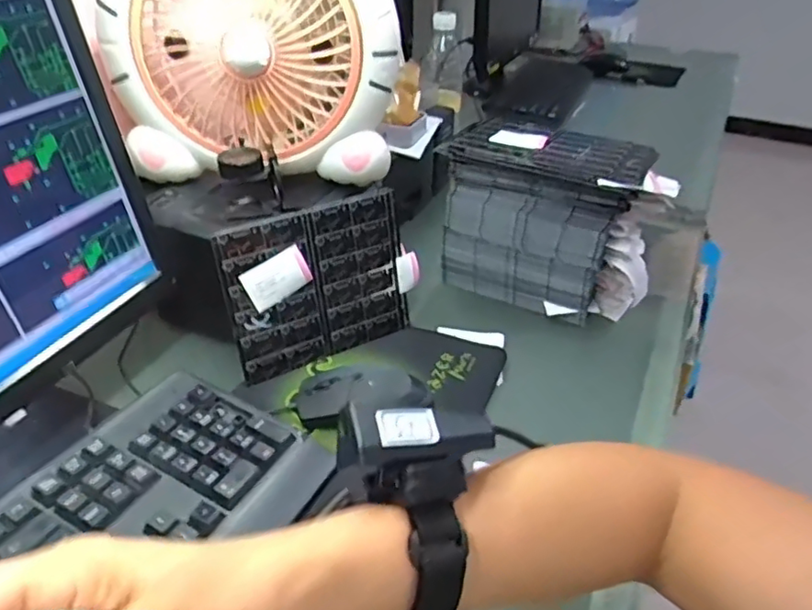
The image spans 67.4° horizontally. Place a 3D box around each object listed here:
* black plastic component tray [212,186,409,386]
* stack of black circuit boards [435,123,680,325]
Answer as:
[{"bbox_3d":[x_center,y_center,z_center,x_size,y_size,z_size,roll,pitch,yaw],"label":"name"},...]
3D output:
[{"bbox_3d":[-0.077,-0.019,0.561,0.171,0.141,0.006,-20,28,-28],"label":"black plastic component tray"},{"bbox_3d":[0.163,-0.093,0.668,0.202,0.164,0.147,26,41,30],"label":"stack of black circuit boards"}]

